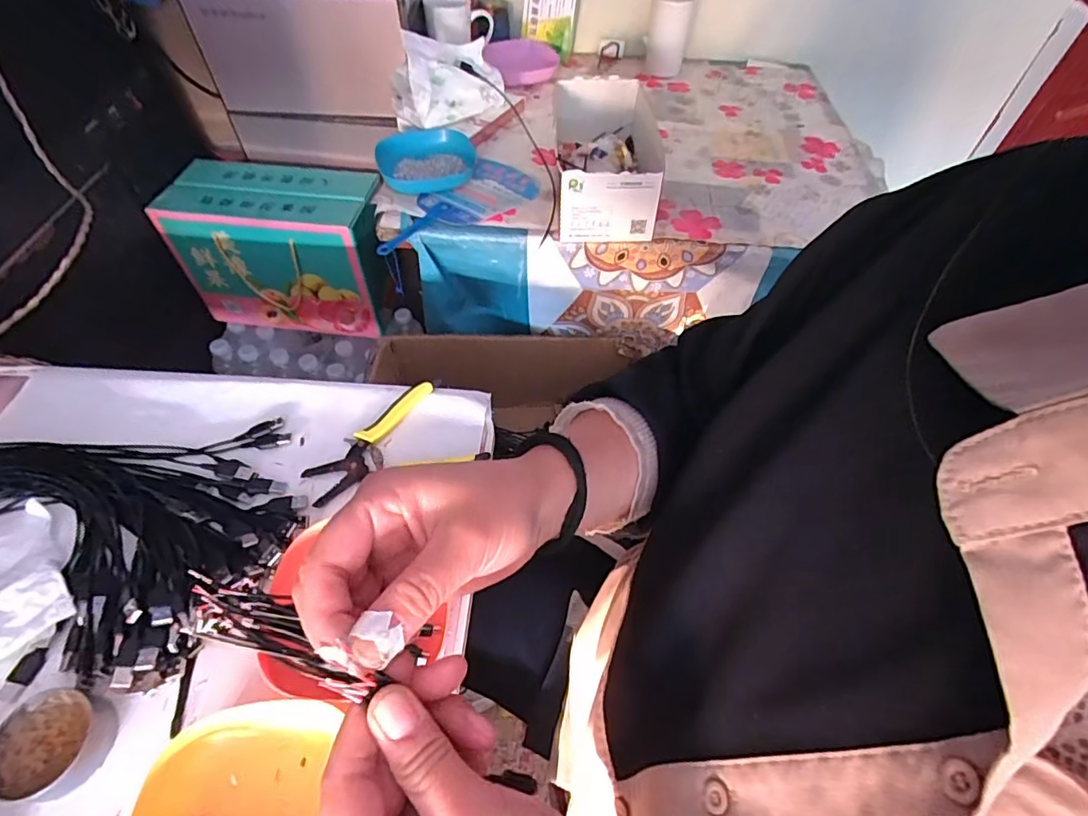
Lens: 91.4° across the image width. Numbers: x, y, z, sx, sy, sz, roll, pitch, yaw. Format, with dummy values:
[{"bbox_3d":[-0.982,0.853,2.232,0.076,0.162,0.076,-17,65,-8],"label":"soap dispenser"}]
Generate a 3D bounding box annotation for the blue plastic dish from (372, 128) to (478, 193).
[{"bbox_3d":[-0.168,-0.358,0.770,0.140,0.030,0.128,-18,56,-15],"label":"blue plastic dish"}]

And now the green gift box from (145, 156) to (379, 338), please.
[{"bbox_3d":[-0.455,-0.279,0.953,0.324,0.243,0.159,6,54,2],"label":"green gift box"}]

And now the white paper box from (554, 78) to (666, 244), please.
[{"bbox_3d":[0.084,-0.347,0.730,0.156,0.095,0.265,7,54,3],"label":"white paper box"}]

